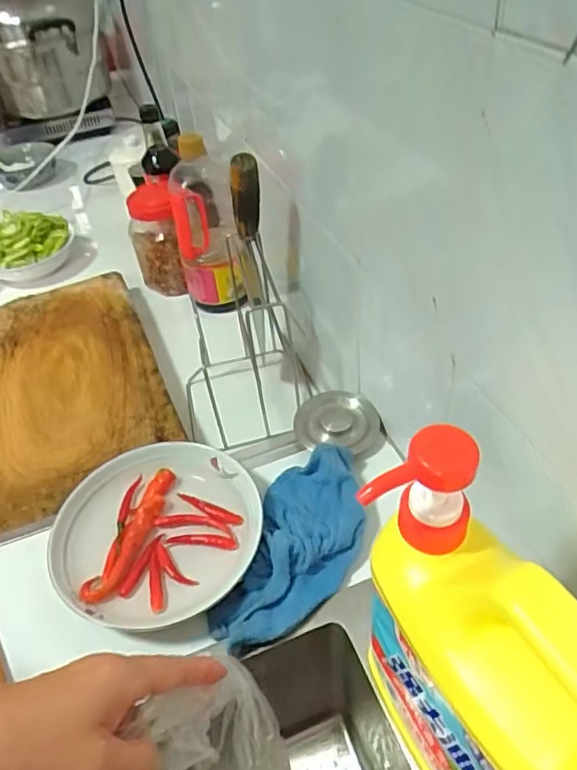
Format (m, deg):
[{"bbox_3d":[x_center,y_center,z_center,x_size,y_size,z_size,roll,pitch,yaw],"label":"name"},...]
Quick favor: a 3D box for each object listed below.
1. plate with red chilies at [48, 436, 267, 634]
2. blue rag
[{"bbox_3d":[-0.110,0.124,0.502,0.173,0.027,0.165,-4,44,4],"label":"plate with red chilies"},{"bbox_3d":[0.009,0.131,0.489,0.087,0.034,0.178,12,47,19],"label":"blue rag"}]

